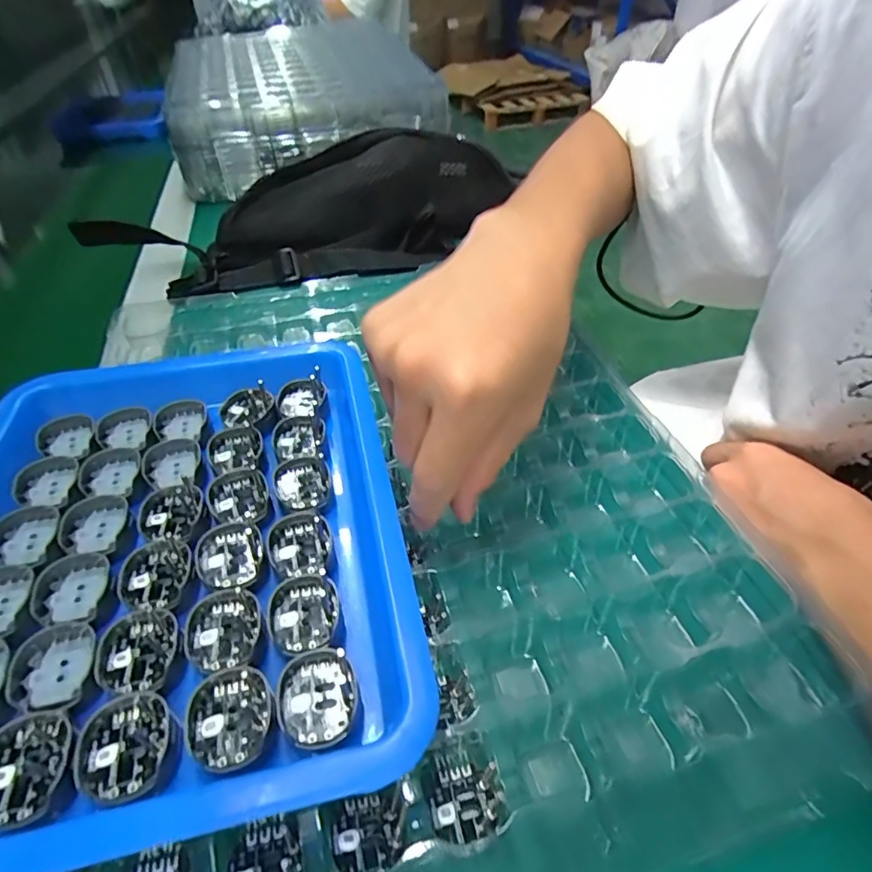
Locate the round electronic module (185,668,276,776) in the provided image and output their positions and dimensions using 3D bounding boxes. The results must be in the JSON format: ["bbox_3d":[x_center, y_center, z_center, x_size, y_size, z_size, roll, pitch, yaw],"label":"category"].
[{"bbox_3d":[-0.064,0.087,0.160,0.025,0.004,0.029,-23,48,-21],"label":"round electronic module"}]

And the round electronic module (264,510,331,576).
[{"bbox_3d":[-0.055,0.043,0.206,0.025,0.005,0.027,-1,44,1],"label":"round electronic module"}]

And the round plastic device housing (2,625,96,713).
[{"bbox_3d":[-0.130,0.077,0.173,0.024,0.005,0.030,-6,44,-4],"label":"round plastic device housing"}]

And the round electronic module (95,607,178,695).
[{"bbox_3d":[-0.102,0.072,0.175,0.024,0.004,0.029,-2,44,-1],"label":"round electronic module"}]

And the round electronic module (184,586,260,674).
[{"bbox_3d":[-0.075,0.067,0.181,0.024,0.004,0.030,1,44,3],"label":"round electronic module"}]

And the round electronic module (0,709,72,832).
[{"bbox_3d":[-0.121,0.095,0.150,0.023,0.006,0.030,-5,44,-3],"label":"round electronic module"}]

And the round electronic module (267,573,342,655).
[{"bbox_3d":[-0.047,0.062,0.185,0.025,0.004,0.029,-15,46,-13],"label":"round electronic module"}]

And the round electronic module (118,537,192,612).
[{"bbox_3d":[-0.107,0.051,0.196,0.024,0.004,0.030,2,44,4],"label":"round electronic module"}]

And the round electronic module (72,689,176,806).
[{"bbox_3d":[-0.093,0.092,0.153,0.026,0.004,0.029,-29,50,-25],"label":"round electronic module"}]

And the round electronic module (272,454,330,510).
[{"bbox_3d":[-0.060,0.020,0.230,0.024,0.004,0.031,-12,45,-10],"label":"round electronic module"}]

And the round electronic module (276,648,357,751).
[{"bbox_3d":[-0.038,0.083,0.165,0.024,0.004,0.029,-9,45,-7],"label":"round electronic module"}]

